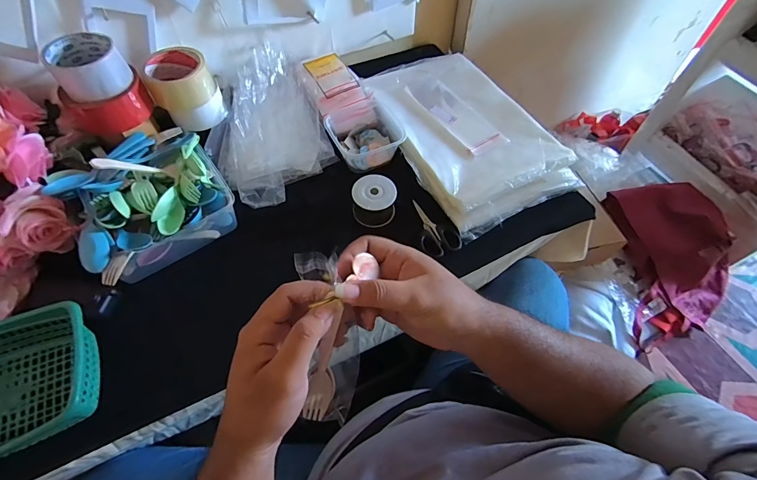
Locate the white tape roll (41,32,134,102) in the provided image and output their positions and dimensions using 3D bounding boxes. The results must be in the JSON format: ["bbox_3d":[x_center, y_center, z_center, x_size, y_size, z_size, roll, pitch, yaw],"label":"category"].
[{"bbox_3d":[-0.399,-0.239,0.516,0.085,0.051,0.085,1,57,-1],"label":"white tape roll"}]

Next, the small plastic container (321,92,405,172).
[{"bbox_3d":[-0.028,-0.191,0.656,0.126,0.050,0.138,-20,60,-13],"label":"small plastic container"}]

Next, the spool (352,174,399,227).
[{"bbox_3d":[-0.007,-0.060,0.582,0.068,0.052,0.065,2,57,0],"label":"spool"}]

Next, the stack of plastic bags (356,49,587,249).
[{"bbox_3d":[0.144,-0.203,0.674,0.246,0.047,0.388,-24,61,-16],"label":"stack of plastic bags"}]

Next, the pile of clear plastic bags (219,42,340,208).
[{"bbox_3d":[-0.190,-0.197,0.632,0.179,0.080,0.285,-22,60,-15],"label":"pile of clear plastic bags"}]

